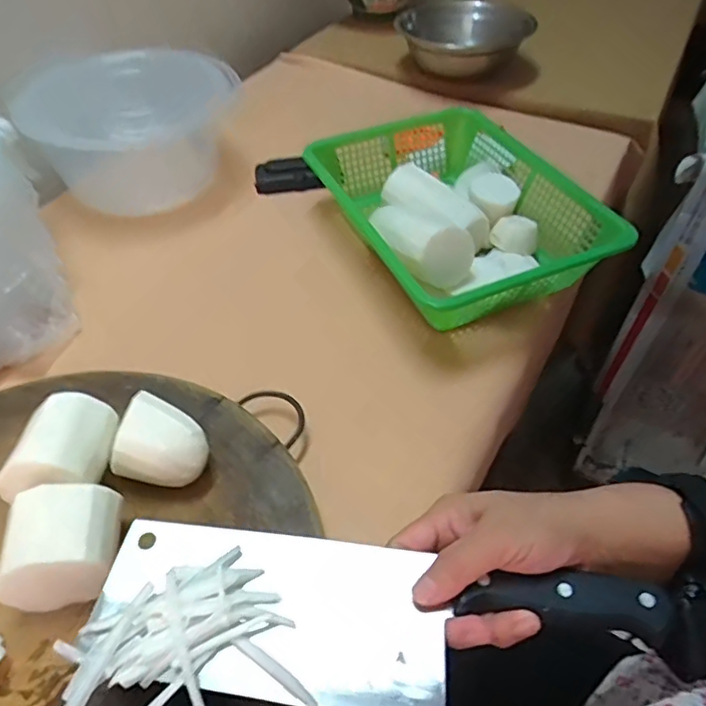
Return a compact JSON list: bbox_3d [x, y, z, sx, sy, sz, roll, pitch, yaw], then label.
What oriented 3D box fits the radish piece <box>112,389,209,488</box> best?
[{"bbox_3d":[-0.125,0.063,0.391,0.054,0.052,0.054,5,48,5],"label":"radish piece"}]

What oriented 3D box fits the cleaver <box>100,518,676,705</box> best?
[{"bbox_3d":[0.012,0.137,0.295,0.282,0.014,0.083,3,48,5],"label":"cleaver"}]

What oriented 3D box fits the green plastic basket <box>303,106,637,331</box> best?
[{"bbox_3d":[0.098,-0.149,0.620,0.220,0.083,0.316,-20,50,-16],"label":"green plastic basket"}]

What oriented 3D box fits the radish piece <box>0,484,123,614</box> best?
[{"bbox_3d":[-0.168,0.115,0.342,0.059,0.058,0.056,-6,48,-6],"label":"radish piece"}]

